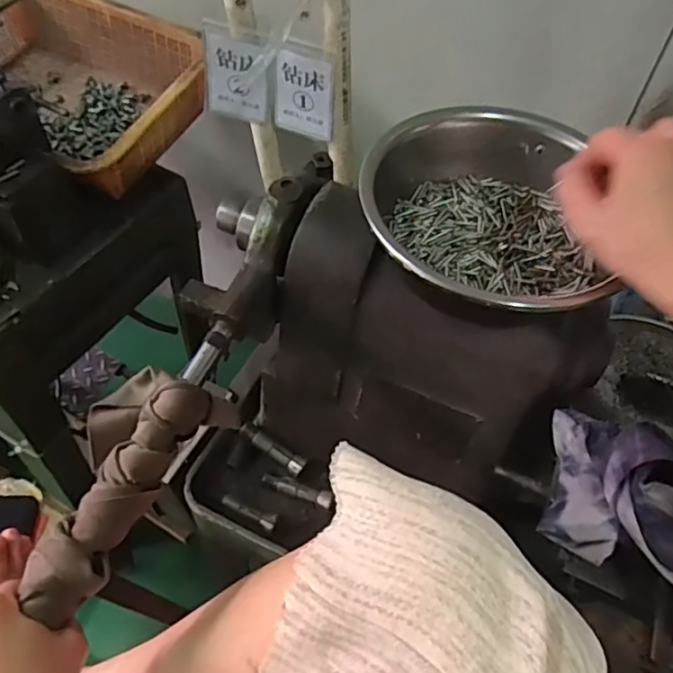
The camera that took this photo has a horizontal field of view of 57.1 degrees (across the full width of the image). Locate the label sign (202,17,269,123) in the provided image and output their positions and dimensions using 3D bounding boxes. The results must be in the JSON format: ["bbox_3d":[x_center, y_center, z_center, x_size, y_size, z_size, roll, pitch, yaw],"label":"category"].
[{"bbox_3d":[-0.098,-0.257,0.610,0.061,0.095,0.008,7,48,-1],"label":"label sign"}]

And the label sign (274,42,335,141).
[{"bbox_3d":[-0.033,-0.235,0.596,0.063,0.101,0.010,17,57,12],"label":"label sign"}]

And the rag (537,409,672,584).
[{"bbox_3d":[0.214,0.110,0.388,0.170,0.066,0.086,29,57,17],"label":"rag"}]

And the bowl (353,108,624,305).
[{"bbox_3d":[0.095,-0.075,0.408,0.155,0.056,0.161,1,54,-2],"label":"bowl"}]

